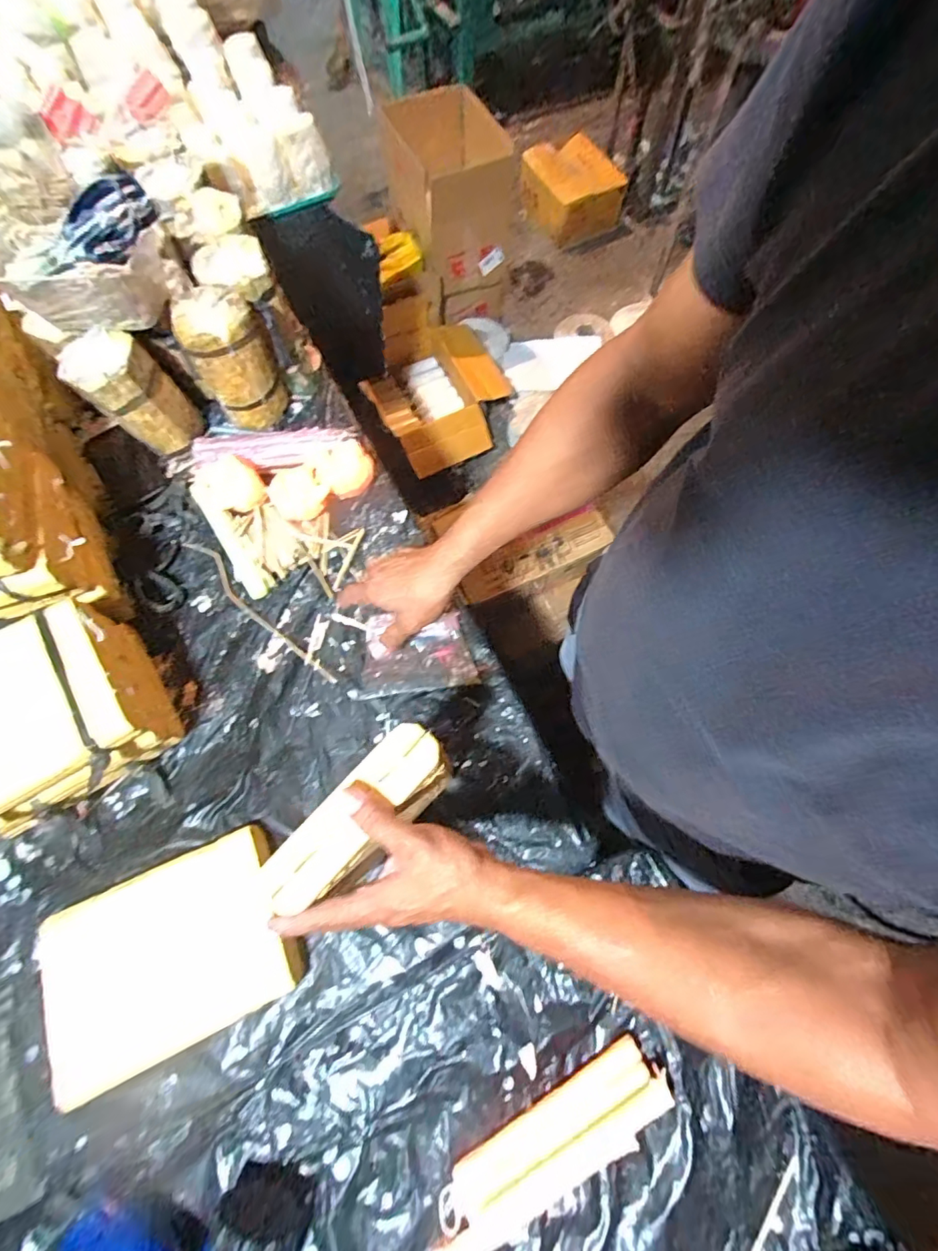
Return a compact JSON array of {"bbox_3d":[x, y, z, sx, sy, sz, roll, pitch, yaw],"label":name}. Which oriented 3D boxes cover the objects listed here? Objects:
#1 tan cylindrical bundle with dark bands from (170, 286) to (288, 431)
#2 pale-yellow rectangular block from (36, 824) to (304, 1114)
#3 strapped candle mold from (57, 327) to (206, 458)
[{"bbox_3d":[-0.310,-0.352,0.689,0.098,0.150,0.085,-28,71,-9],"label":"tan cylindrical bundle with dark bands"},{"bbox_3d":[-0.291,0.319,0.504,0.214,0.047,0.159,-25,71,-8],"label":"pale-yellow rectangular block"},{"bbox_3d":[-0.429,-0.296,0.666,0.096,0.137,0.091,0,69,1],"label":"strapped candle mold"}]

